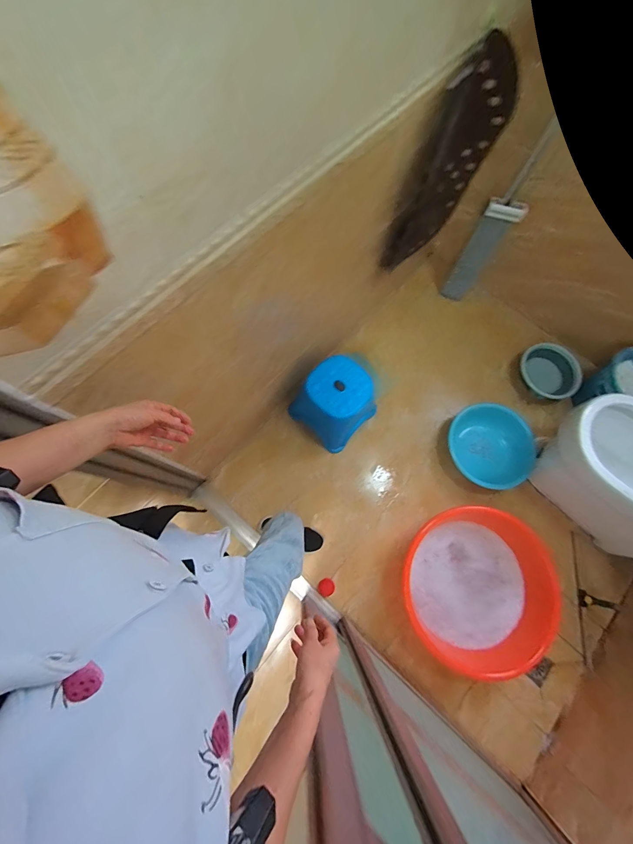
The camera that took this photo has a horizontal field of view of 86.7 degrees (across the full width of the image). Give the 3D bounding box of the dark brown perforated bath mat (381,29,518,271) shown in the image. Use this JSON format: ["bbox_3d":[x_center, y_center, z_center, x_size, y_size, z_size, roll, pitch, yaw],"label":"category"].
[{"bbox_3d":[0.397,-0.763,1.063,0.289,0.605,0.075,-32,77,-11],"label":"dark brown perforated bath mat"}]

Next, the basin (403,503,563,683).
[{"bbox_3d":[0.544,0.580,1.169,0.479,0.210,0.507,1,74,-2],"label":"basin"}]

